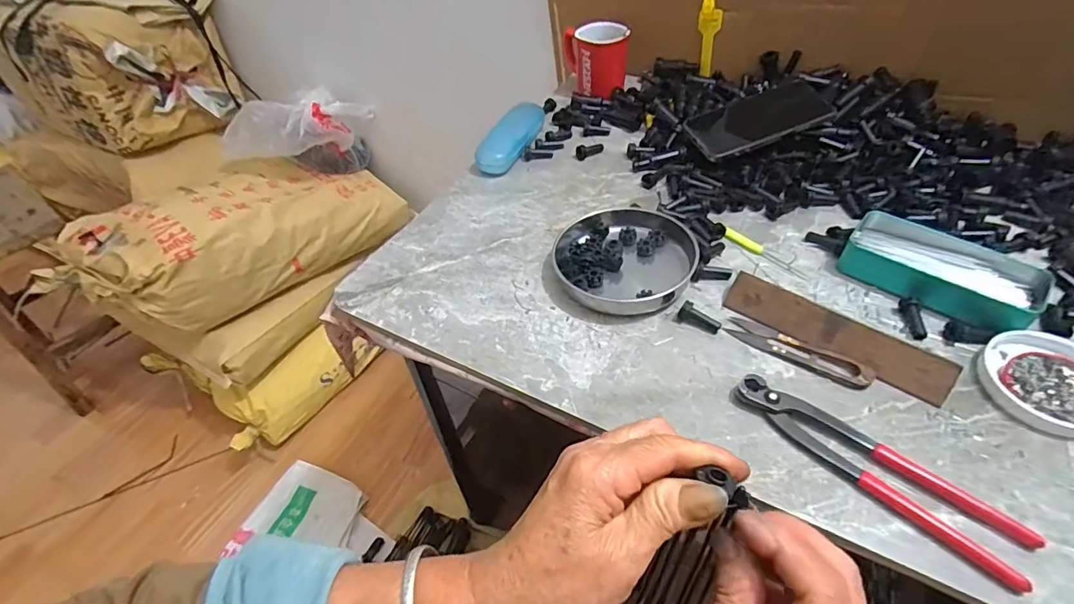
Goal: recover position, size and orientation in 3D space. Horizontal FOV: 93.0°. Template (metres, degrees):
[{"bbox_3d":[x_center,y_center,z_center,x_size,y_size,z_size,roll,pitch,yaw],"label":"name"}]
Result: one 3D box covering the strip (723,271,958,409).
[{"bbox_3d":[0.251,0.026,0.435,0.178,0.009,0.037,30,87,27],"label":"strip"}]

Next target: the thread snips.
[{"bbox_3d":[0.222,0.042,0.436,0.116,0.010,0.025,25,55,26],"label":"thread snips"}]

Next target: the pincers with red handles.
[{"bbox_3d":[0.240,0.112,0.364,0.041,0.016,0.193,-38,54,-25],"label":"pincers with red handles"}]

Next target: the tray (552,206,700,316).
[{"bbox_3d":[0.087,-0.052,0.518,0.133,0.029,0.140,0,48,6],"label":"tray"}]

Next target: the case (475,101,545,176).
[{"bbox_3d":[-0.029,-0.224,0.688,0.047,0.032,0.148,18,52,21],"label":"case"}]

